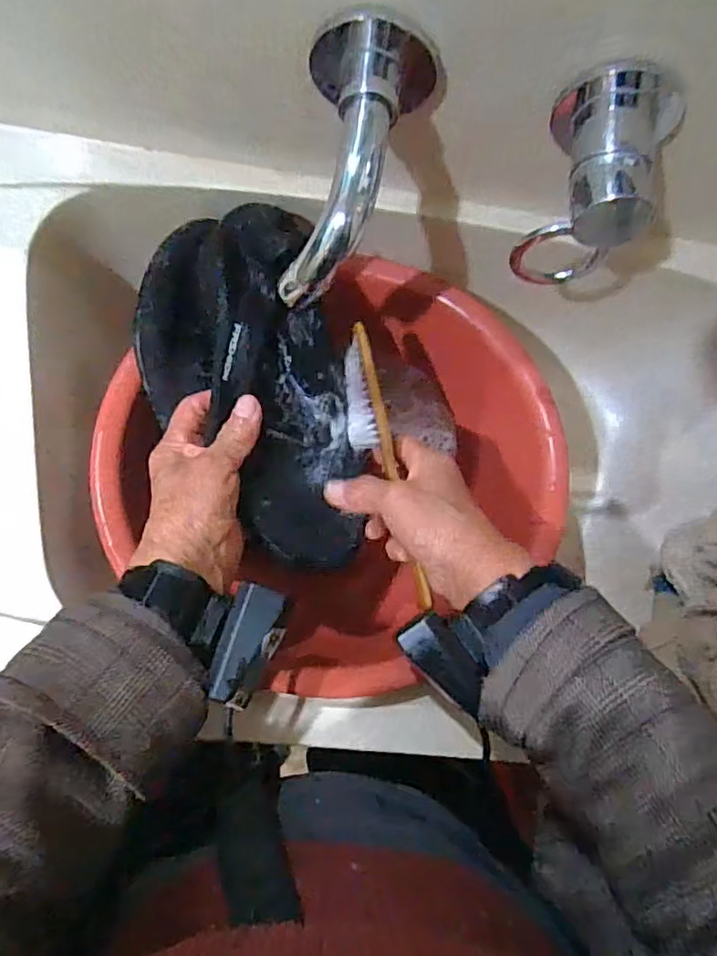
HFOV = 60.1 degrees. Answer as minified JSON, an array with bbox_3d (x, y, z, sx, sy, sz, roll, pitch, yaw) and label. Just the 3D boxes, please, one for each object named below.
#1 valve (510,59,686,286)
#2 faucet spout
[{"bbox_3d":[0.138,-0.170,0.371,0.065,0.077,0.106,13,86,-6],"label":"valve"},{"bbox_3d":[-0.004,-0.176,0.348,0.065,0.057,0.146,13,86,-6],"label":"faucet spout"}]

